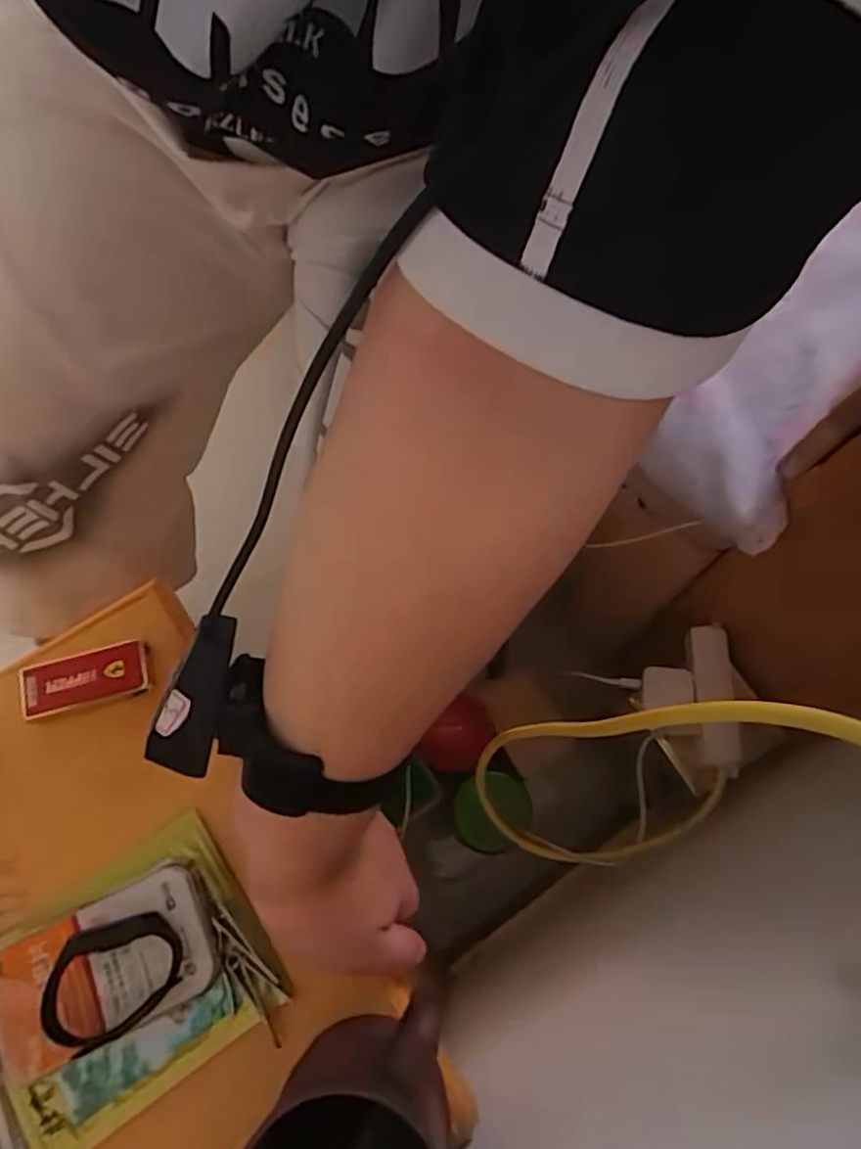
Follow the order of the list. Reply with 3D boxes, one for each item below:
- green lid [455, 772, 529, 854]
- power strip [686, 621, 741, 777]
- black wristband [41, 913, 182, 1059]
[{"bbox_3d":[0.062,0.244,0.687,0.081,0.024,0.070,-31,56,1],"label":"green lid"},{"bbox_3d":[0.236,0.101,0.560,0.032,0.027,0.122,3,69,2],"label":"power strip"},{"bbox_3d":[-0.158,0.202,0.333,0.066,0.011,0.051,-19,72,-10],"label":"black wristband"}]

